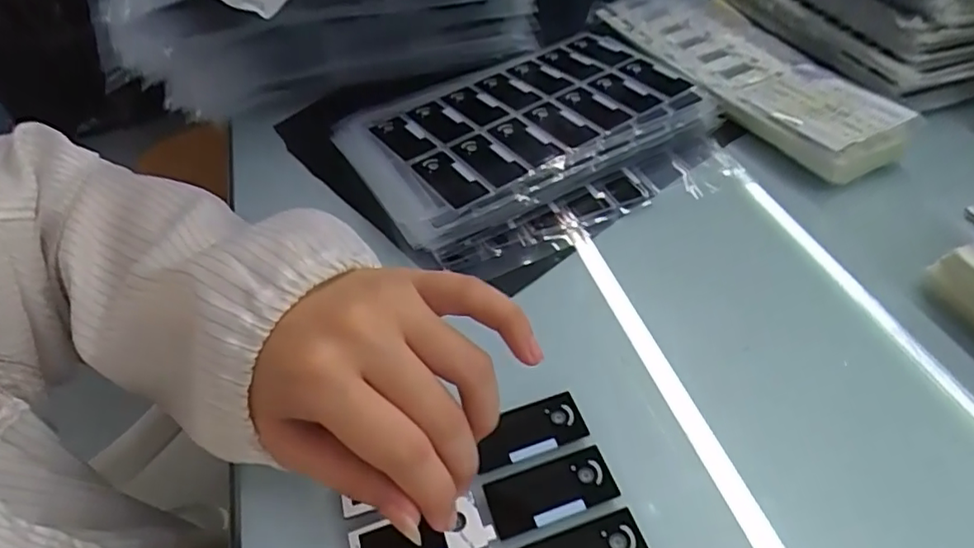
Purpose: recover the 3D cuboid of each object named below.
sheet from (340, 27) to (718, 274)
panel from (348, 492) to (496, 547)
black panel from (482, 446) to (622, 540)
[{"bbox_3d":[0.022,-0.117,0.459,0.254,0.030,0.174,-28,51,-20],"label":"sheet"},{"bbox_3d":[-0.030,0.119,0.267,0.061,0.006,0.026,-16,47,-8],"label":"panel"},{"bbox_3d":[0.030,0.102,0.279,0.058,0.005,0.028,-15,47,-8],"label":"black panel"}]

